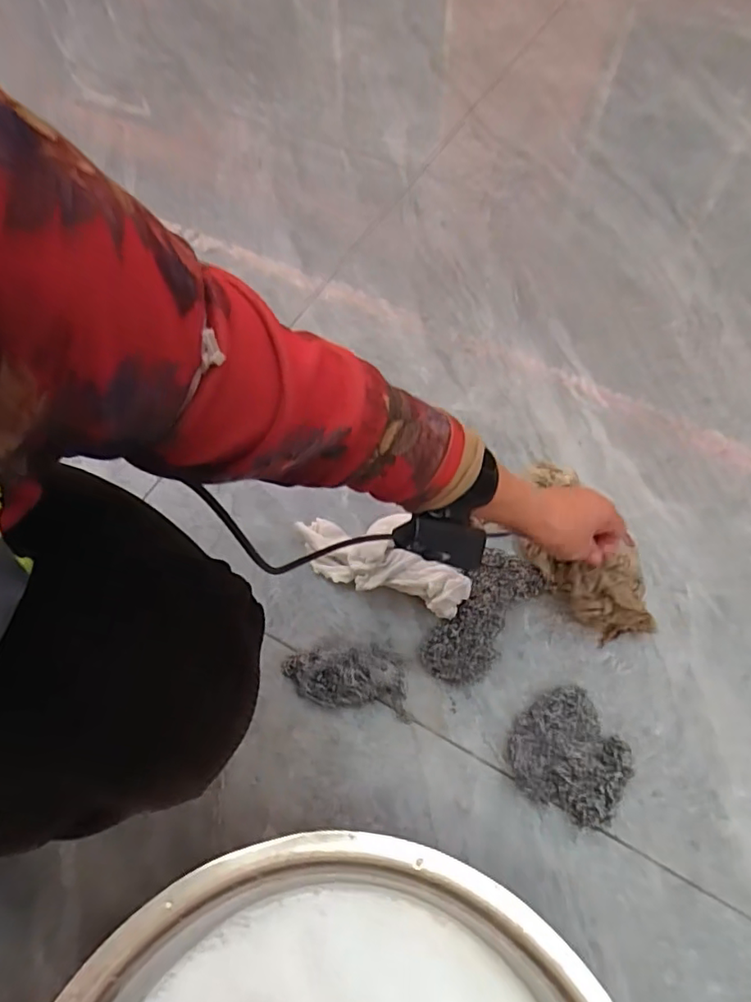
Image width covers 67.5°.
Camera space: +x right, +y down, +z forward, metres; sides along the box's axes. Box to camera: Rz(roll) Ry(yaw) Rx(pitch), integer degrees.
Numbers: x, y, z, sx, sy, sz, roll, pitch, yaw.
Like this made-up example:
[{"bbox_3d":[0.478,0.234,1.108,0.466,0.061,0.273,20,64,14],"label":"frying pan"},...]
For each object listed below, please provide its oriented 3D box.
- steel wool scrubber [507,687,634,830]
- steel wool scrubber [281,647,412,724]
[{"bbox_3d":[0.184,0.238,0.534,0.104,0.028,0.105,-1,62,1],"label":"steel wool scrubber"},{"bbox_3d":[-0.030,0.177,0.567,0.129,0.029,0.060,9,63,6],"label":"steel wool scrubber"}]

